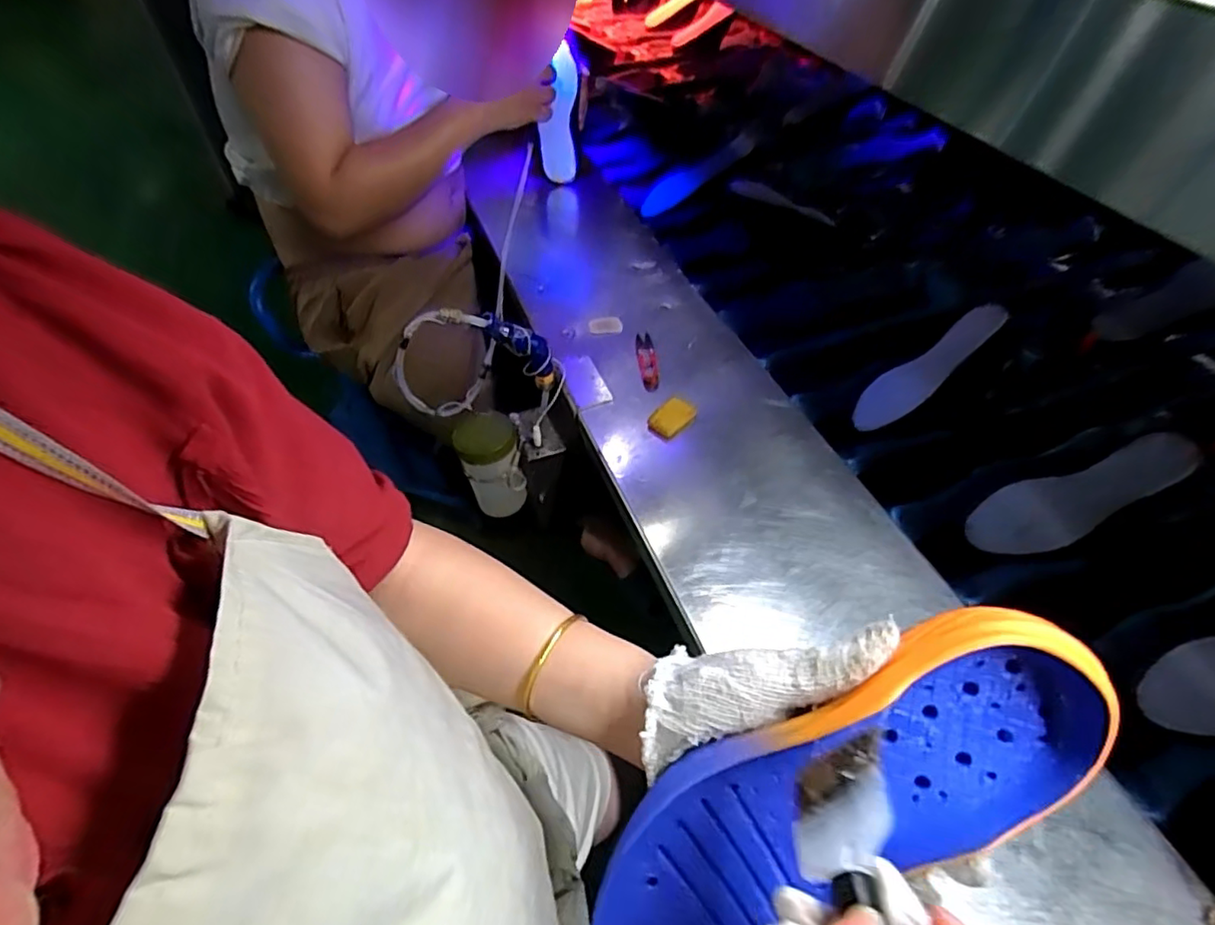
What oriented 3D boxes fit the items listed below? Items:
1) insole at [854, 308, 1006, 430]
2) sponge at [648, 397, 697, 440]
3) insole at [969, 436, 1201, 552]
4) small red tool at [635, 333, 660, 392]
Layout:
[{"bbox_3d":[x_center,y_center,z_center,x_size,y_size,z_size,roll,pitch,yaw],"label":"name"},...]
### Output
[{"bbox_3d":[0.396,-0.119,0.755,0.226,0.019,0.061,-39,58,-3],"label":"insole"},{"bbox_3d":[0.071,-0.049,0.685,0.036,0.019,0.049,32,57,21],"label":"sponge"},{"bbox_3d":[0.488,0.038,0.627,0.218,0.015,0.068,-23,68,12],"label":"insole"},{"bbox_3d":[0.050,-0.129,0.759,0.024,0.010,0.120,-2,51,-4],"label":"small red tool"}]

